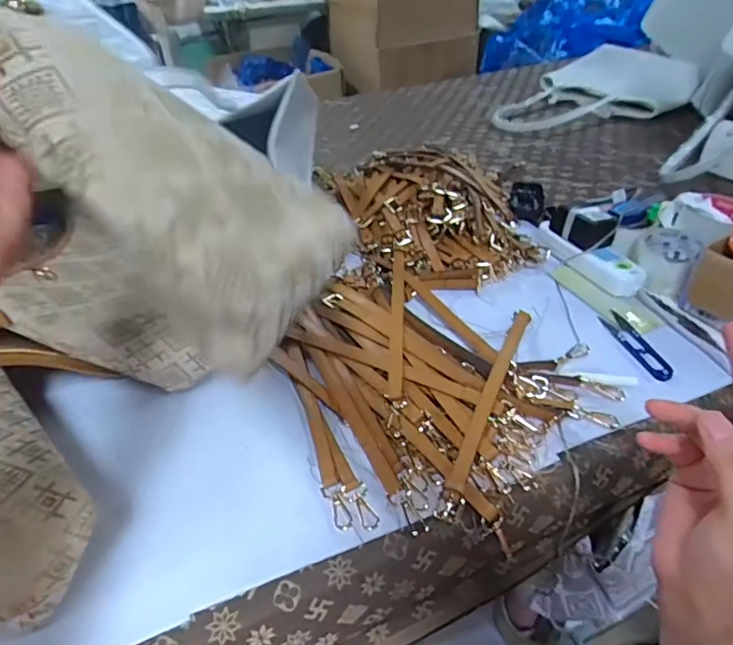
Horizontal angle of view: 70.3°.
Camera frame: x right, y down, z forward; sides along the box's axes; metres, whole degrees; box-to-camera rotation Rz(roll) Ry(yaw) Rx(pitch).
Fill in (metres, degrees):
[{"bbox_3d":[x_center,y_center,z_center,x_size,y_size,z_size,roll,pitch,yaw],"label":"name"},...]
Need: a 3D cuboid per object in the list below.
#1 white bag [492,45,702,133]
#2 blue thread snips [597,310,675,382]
[{"bbox_3d":[0.576,-0.571,1.286,0.364,0.097,0.539,23,46,28],"label":"white bag"},{"bbox_3d":[0.312,0.023,0.602,0.024,0.016,0.123,-9,40,-8],"label":"blue thread snips"}]

